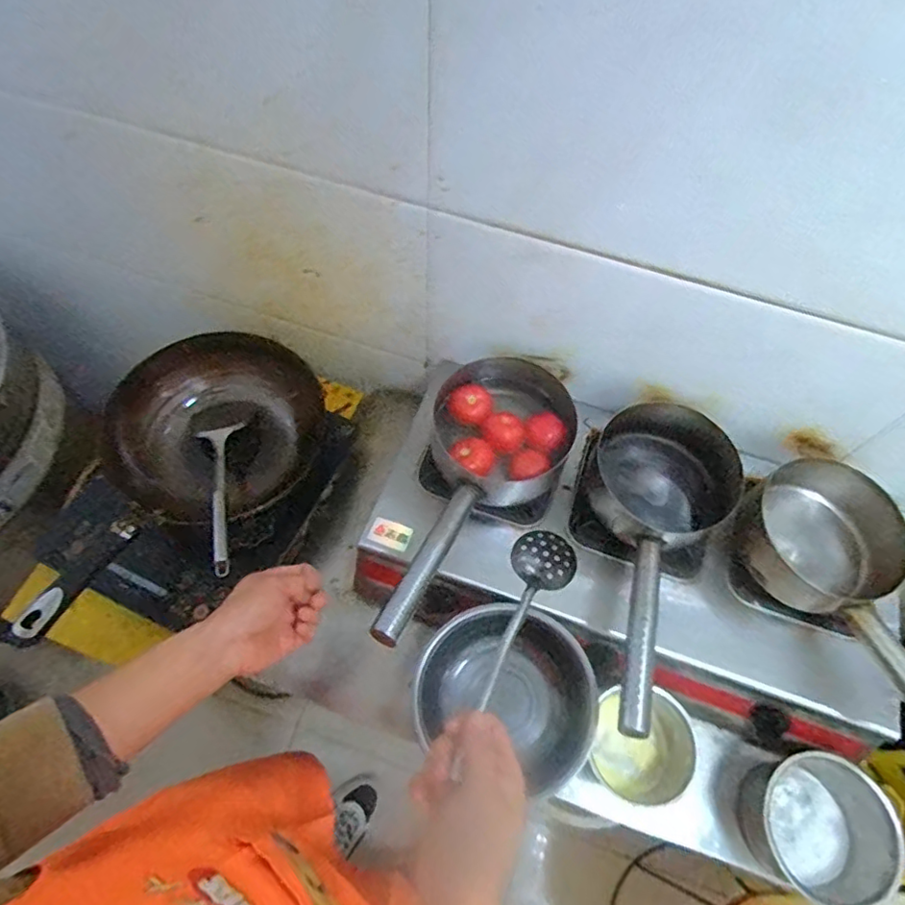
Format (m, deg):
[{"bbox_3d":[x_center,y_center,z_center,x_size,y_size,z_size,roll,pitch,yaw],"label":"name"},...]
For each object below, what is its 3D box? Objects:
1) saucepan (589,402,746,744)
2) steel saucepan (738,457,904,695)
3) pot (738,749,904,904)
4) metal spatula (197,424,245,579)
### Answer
[{"bbox_3d":[0.219,0.131,0.726,0.166,0.118,0.386,24,64,9],"label":"saucepan"},{"bbox_3d":[0.494,0.188,0.672,0.176,0.138,0.393,-22,65,-13],"label":"steel saucepan"},{"bbox_3d":[0.432,0.444,0.707,0.136,0.099,0.149,1,62,-2],"label":"pot"},{"bbox_3d":[-0.292,0.050,0.756,0.067,0.037,0.259,-14,40,-10],"label":"metal spatula"}]

